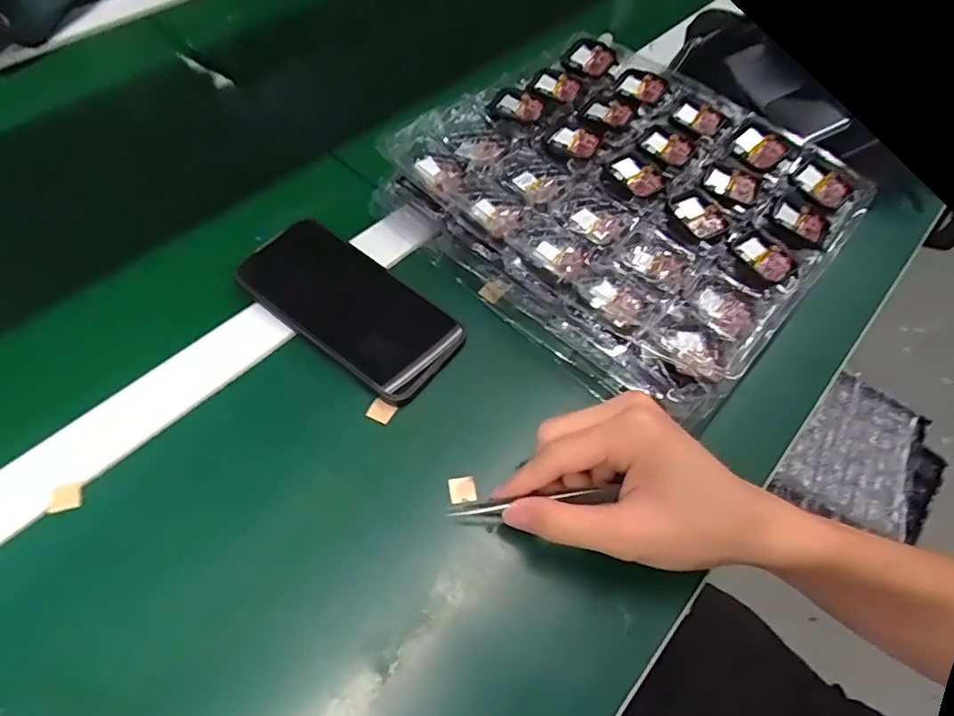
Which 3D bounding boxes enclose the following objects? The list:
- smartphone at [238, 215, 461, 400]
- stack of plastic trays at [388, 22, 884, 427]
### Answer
[{"bbox_3d":[-0.087,-0.037,0.388,0.152,0.012,0.076,37,66,11],"label":"smartphone"},{"bbox_3d":[0.108,-0.125,0.430,0.295,0.054,0.272,39,63,19],"label":"stack of plastic trays"}]

